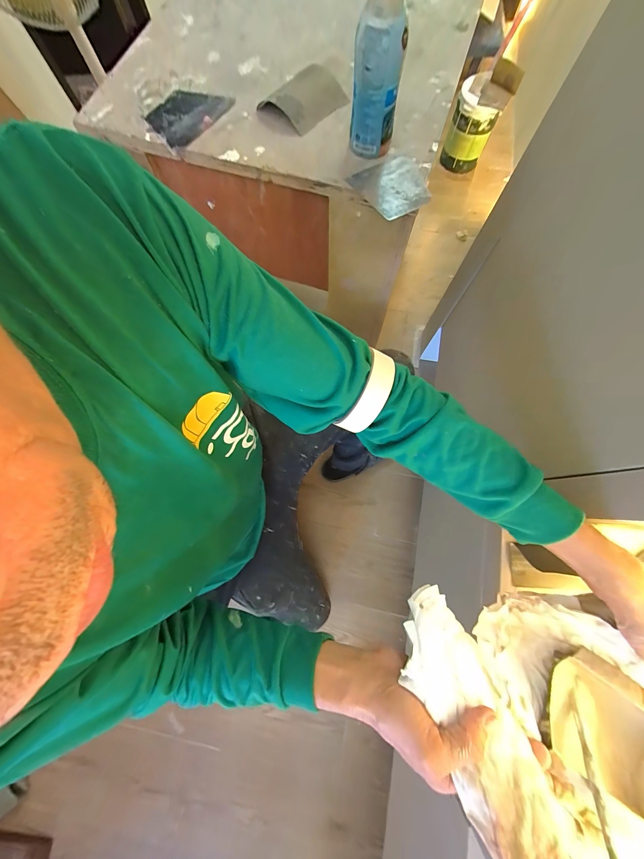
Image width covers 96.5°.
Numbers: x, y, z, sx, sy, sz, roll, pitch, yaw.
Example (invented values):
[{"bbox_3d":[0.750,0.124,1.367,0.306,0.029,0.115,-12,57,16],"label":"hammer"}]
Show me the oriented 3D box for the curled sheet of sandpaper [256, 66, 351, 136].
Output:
[{"bbox_3d":[-0.023,-0.513,0.439,0.096,0.028,0.109,42,80,10],"label":"curled sheet of sandpaper"}]

